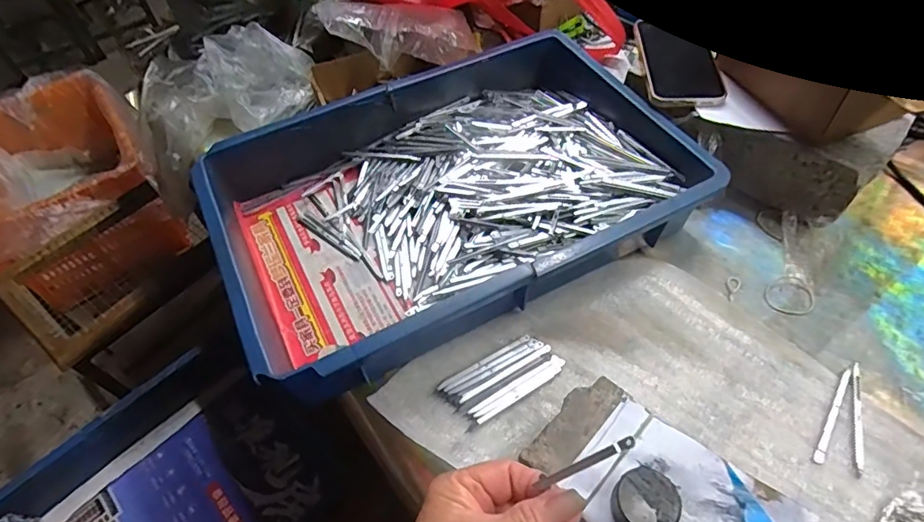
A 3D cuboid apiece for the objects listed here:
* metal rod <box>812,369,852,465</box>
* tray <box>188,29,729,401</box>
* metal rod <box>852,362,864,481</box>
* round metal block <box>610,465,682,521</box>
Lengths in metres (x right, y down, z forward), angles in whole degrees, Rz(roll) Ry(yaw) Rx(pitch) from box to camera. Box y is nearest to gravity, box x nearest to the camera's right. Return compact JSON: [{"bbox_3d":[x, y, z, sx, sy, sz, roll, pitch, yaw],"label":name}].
[{"bbox_3d":[0.290,0.119,0.403,0.007,0.004,0.089,29,60,23],"label":"metal rod"},{"bbox_3d":[-0.011,-0.067,0.515,0.430,0.081,0.288,-25,55,-14],"label":"tray"},{"bbox_3d":[0.307,0.120,0.401,0.007,0.004,0.095,17,56,16],"label":"metal rod"},{"bbox_3d":[0.115,0.153,0.326,0.038,0.021,0.039,-2,53,3],"label":"round metal block"}]

